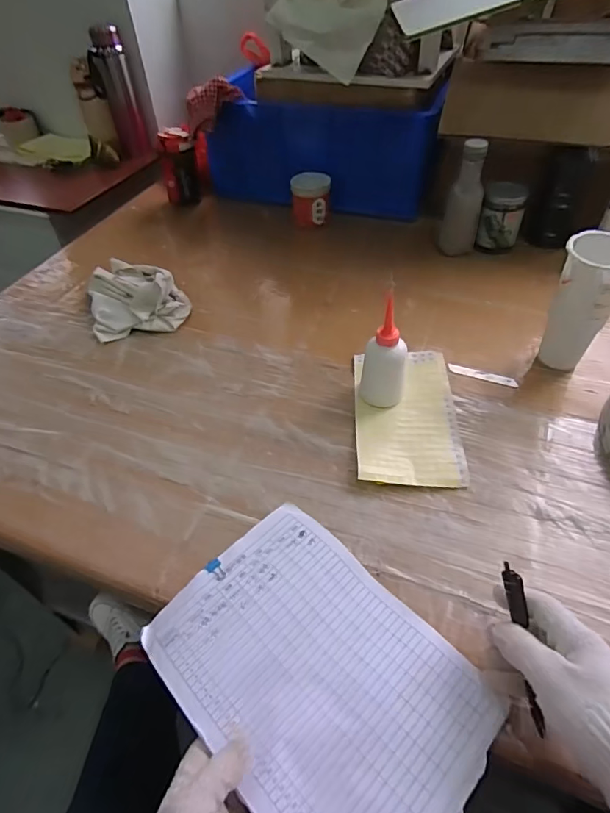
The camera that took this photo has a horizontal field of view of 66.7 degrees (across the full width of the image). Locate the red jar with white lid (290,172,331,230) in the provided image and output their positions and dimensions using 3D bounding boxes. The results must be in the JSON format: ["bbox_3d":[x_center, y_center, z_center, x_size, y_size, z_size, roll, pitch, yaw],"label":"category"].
[{"bbox_3d":[0.014,-0.449,1.010,0.081,0.114,0.071,-1,48,2],"label":"red jar with white lid"}]

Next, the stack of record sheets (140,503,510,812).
[{"bbox_3d":[0.010,0.240,0.424,0.207,0.018,0.287,-36,55,-28],"label":"stack of record sheets"}]

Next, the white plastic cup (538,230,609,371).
[{"bbox_3d":[0.376,-0.137,0.636,0.082,0.197,0.081,-2,47,2],"label":"white plastic cup"}]

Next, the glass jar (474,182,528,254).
[{"bbox_3d":[0.384,-0.367,0.906,0.076,0.124,0.076,-1,48,1],"label":"glass jar"}]

